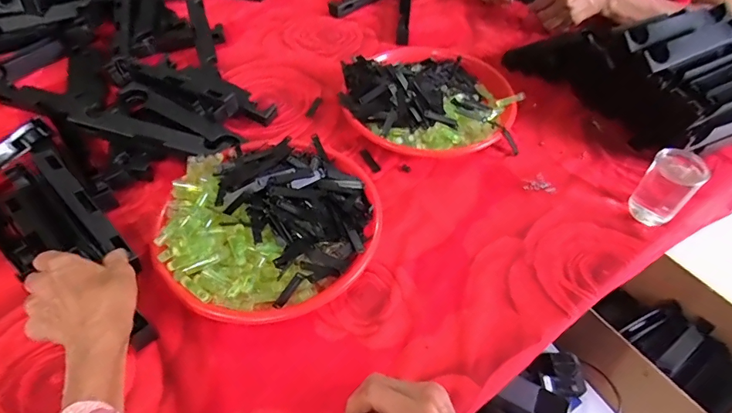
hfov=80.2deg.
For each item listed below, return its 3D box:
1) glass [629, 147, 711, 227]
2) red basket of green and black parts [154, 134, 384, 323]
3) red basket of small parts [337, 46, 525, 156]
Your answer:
[{"bbox_3d":[0.366,-0.023,0.531,0.057,0.080,0.055,-36,60,-26],"label":"glass"},{"bbox_3d":[-0.108,0.007,0.496,0.240,0.067,0.233,0,51,0],"label":"red basket of green and black parts"},{"bbox_3d":[0.093,-0.171,0.644,0.253,0.062,0.244,0,52,0],"label":"red basket of small parts"}]

